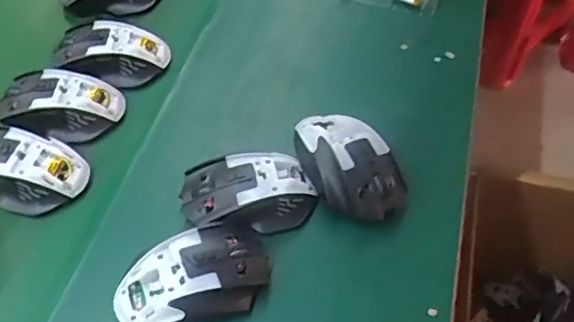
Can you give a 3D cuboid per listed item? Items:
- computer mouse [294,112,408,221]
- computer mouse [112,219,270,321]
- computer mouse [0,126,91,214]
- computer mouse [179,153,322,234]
[{"bbox_3d":[0.053,-0.001,0.508,0.071,0.040,0.109,-19,56,-15],"label":"computer mouse"},{"bbox_3d":[-0.072,0.089,0.442,0.119,0.040,0.068,-19,56,-15],"label":"computer mouse"},{"bbox_3d":[-0.237,0.006,0.508,0.111,0.038,0.070,14,54,9],"label":"computer mouse"},{"bbox_3d":[-0.032,0.026,0.487,0.109,0.034,0.063,-8,54,-7],"label":"computer mouse"}]

